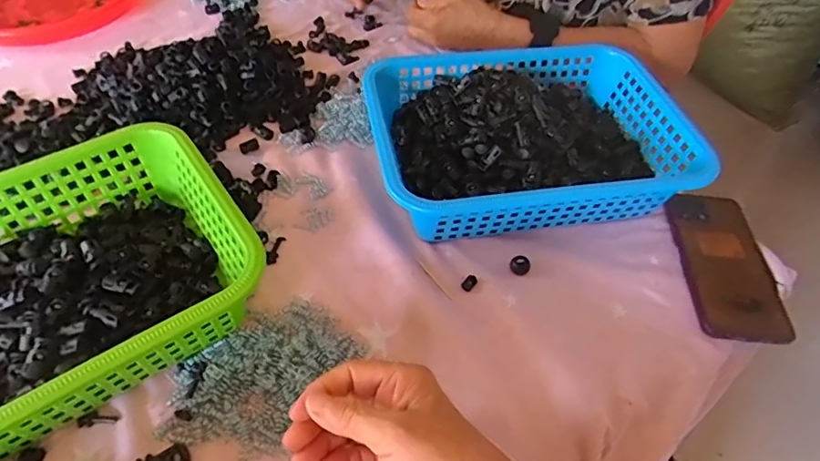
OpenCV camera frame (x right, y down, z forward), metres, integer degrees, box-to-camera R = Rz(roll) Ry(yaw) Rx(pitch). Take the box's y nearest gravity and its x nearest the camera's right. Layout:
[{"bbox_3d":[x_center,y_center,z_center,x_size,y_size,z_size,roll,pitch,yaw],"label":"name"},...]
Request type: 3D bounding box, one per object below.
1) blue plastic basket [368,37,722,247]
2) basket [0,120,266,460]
[{"bbox_3d":[0.111,-0.094,0.518,0.291,0.073,0.209,-5,52,-9],"label":"blue plastic basket"},{"bbox_3d":[-0.276,0.041,0.379,0.289,0.063,0.198,-29,59,-25],"label":"basket"}]

